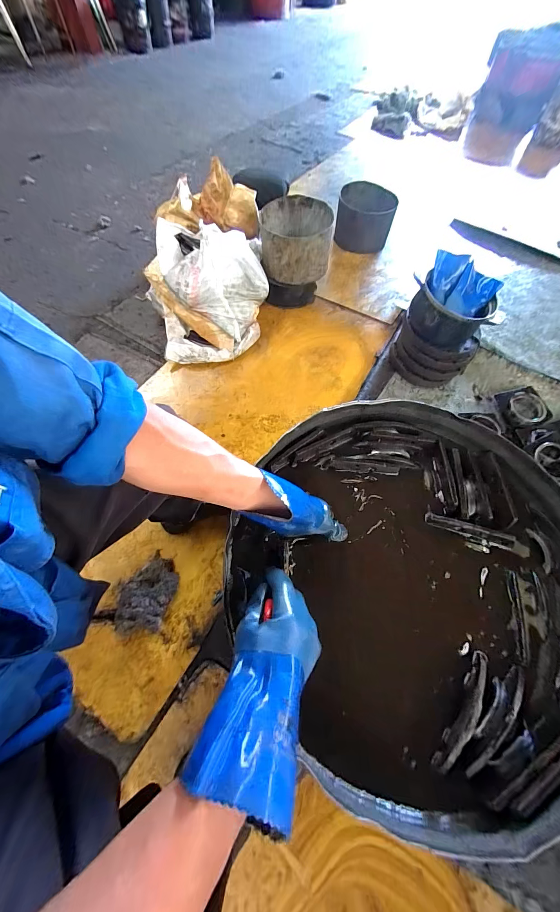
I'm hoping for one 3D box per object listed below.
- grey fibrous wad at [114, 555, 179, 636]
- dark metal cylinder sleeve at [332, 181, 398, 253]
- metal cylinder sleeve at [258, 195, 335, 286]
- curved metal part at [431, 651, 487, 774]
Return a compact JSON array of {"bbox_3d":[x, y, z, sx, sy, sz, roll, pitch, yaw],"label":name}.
[{"bbox_3d":[-0.340,0.355,0.780,0.117,0.073,0.183,15,63,7],"label":"grey fibrous wad"},{"bbox_3d":[0.424,-1.201,1.541,0.268,0.208,0.236,9,64,4],"label":"dark metal cylinder sleeve"},{"bbox_3d":[0.065,-0.877,1.254,0.290,0.193,0.258,-4,63,-5],"label":"metal cylinder sleeve"},{"bbox_3d":[0.252,0.344,0.411,0.018,0.031,0.156,34,68,17],"label":"curved metal part"}]

